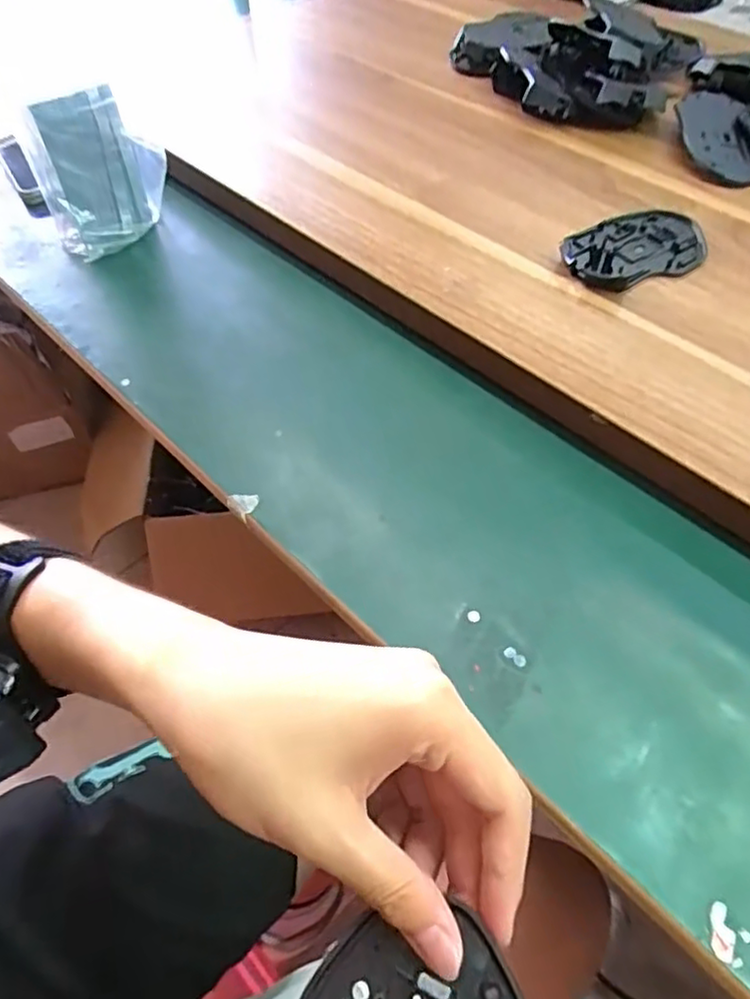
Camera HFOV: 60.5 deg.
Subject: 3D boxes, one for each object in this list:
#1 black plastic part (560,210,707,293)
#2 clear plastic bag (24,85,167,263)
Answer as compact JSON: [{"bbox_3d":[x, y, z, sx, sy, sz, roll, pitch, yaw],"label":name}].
[{"bbox_3d":[0.187,-0.182,0.464,0.112,0.013,0.071,-18,55,-14],"label":"black plastic part"},{"bbox_3d":[-0.216,-0.264,0.505,0.097,0.105,0.074,-21,56,-16],"label":"clear plastic bag"}]

